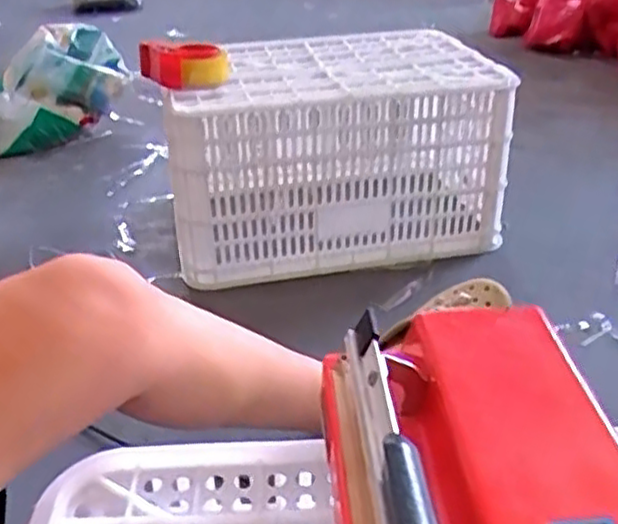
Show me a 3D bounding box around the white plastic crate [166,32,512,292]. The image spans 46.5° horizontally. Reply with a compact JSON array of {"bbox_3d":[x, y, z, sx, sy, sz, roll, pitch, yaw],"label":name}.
[{"bbox_3d":[0.043,-0.222,1.431,0.640,0.338,0.437,-3,30,-2],"label":"white plastic crate"}]

